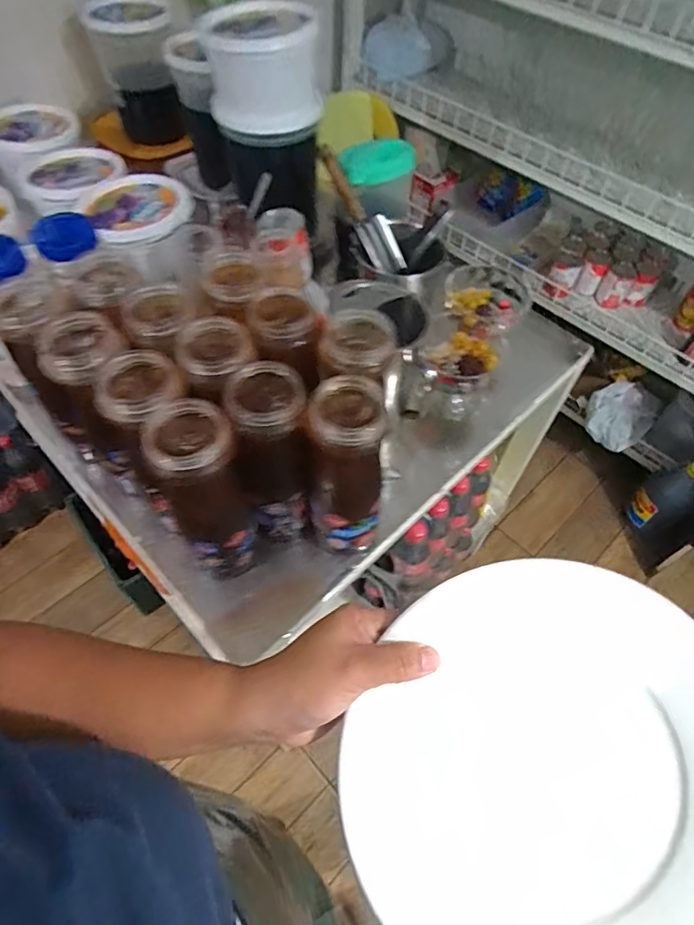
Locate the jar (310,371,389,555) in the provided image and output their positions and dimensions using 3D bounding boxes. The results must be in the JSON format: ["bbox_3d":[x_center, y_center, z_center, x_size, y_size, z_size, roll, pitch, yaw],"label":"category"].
[{"bbox_3d":[-0.002,0.011,0.577,0.067,0.223,0.082,-3,56,-4],"label":"jar"}]

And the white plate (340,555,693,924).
[{"bbox_3d":[0.123,0.188,0.327,0.242,0.031,0.239,-1,78,6],"label":"white plate"}]

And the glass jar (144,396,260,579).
[{"bbox_3d":[-0.144,0.038,0.563,0.070,0.236,0.077,1,56,-2],"label":"glass jar"}]

